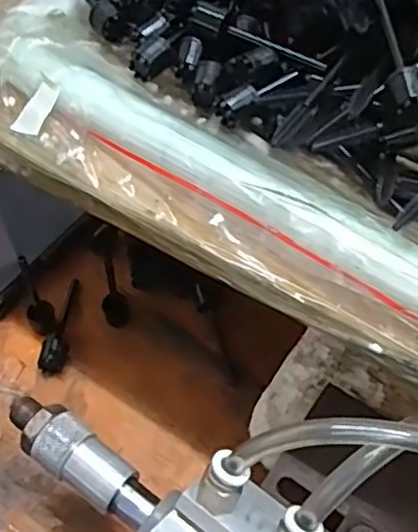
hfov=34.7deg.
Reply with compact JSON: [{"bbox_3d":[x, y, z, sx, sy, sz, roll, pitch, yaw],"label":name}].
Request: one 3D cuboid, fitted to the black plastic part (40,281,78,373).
[{"bbox_3d":[-0.084,0.031,0.386,0.013,0.011,0.062,5,53,2],"label":"black plastic part"}]

